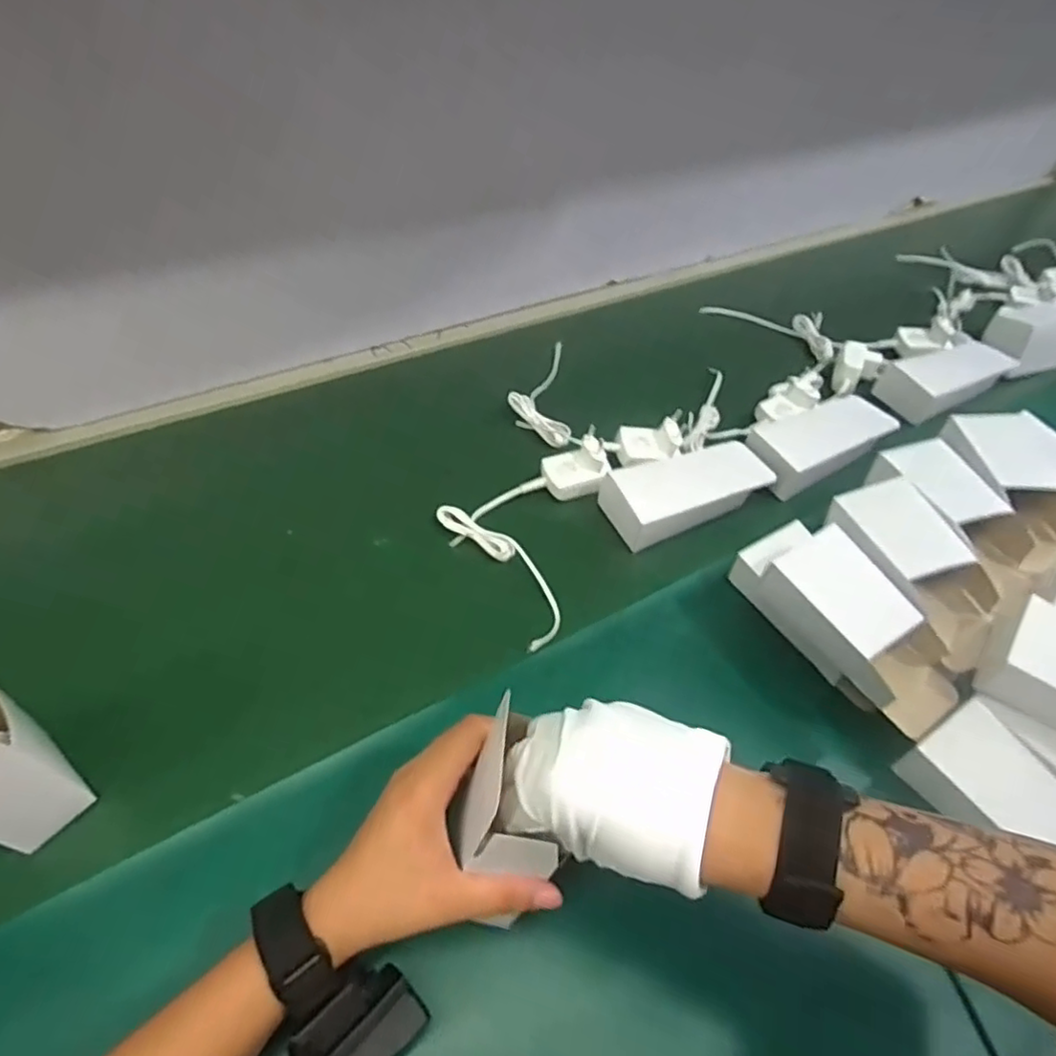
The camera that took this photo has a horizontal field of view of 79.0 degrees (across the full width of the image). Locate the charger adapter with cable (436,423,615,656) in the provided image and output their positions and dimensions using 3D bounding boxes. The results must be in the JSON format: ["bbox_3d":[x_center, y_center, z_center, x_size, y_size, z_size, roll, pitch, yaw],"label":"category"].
[{"bbox_3d":[0.028,-0.004,0.544,0.164,0.063,0.152,-20,49,-26],"label":"charger adapter with cable"}]

